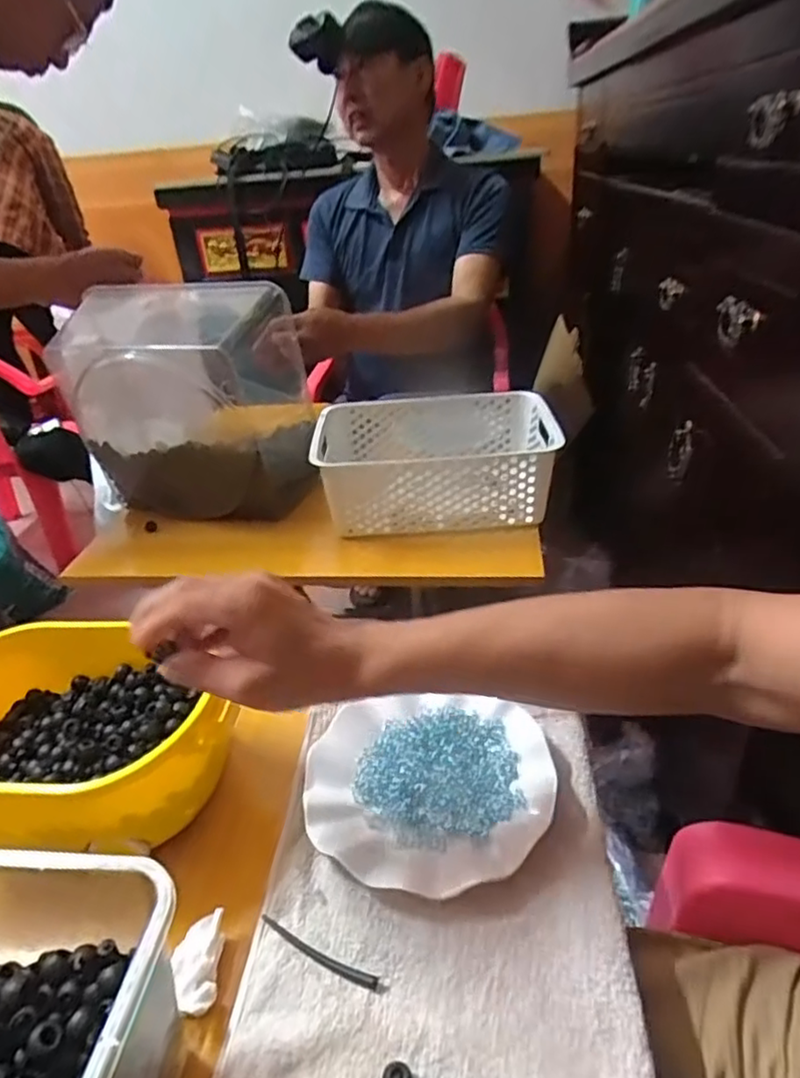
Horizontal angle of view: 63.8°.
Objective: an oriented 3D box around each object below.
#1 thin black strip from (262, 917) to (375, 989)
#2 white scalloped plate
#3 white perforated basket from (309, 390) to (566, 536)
[{"bbox_3d":[-0.052,0.256,0.397,0.084,0.005,0.010,12,35,26],"label":"thin black strip"},{"bbox_3d":[0.022,0.187,0.484,0.176,0.026,0.163,1,32,10],"label":"white scalloped plate"},{"bbox_3d":[0.048,-0.105,0.871,0.304,0.108,0.213,-4,31,2],"label":"white perforated basket"}]

